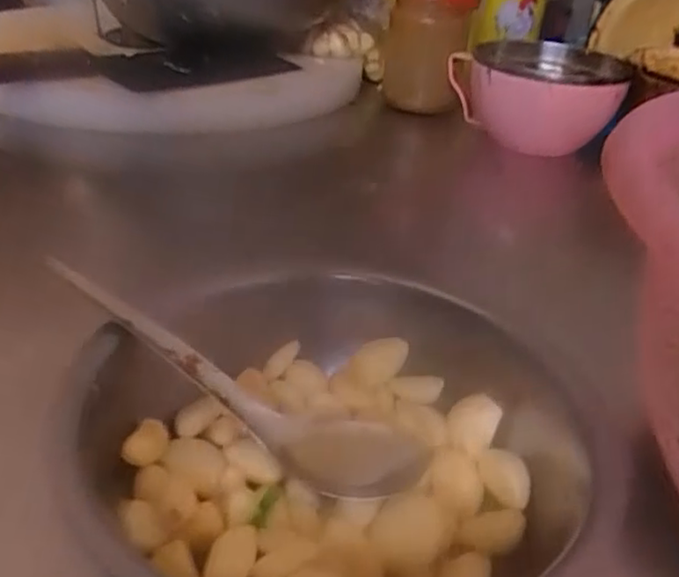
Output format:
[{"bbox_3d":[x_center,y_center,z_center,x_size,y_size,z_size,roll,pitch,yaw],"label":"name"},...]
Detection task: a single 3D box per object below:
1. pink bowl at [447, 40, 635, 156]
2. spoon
[{"bbox_3d":[0.194,-0.198,0.664,0.166,0.077,0.128,5,29,13],"label":"pink bowl"},{"bbox_3d":[-0.039,0.039,0.254,0.160,0.021,0.029,32,29,-7],"label":"spoon"}]

